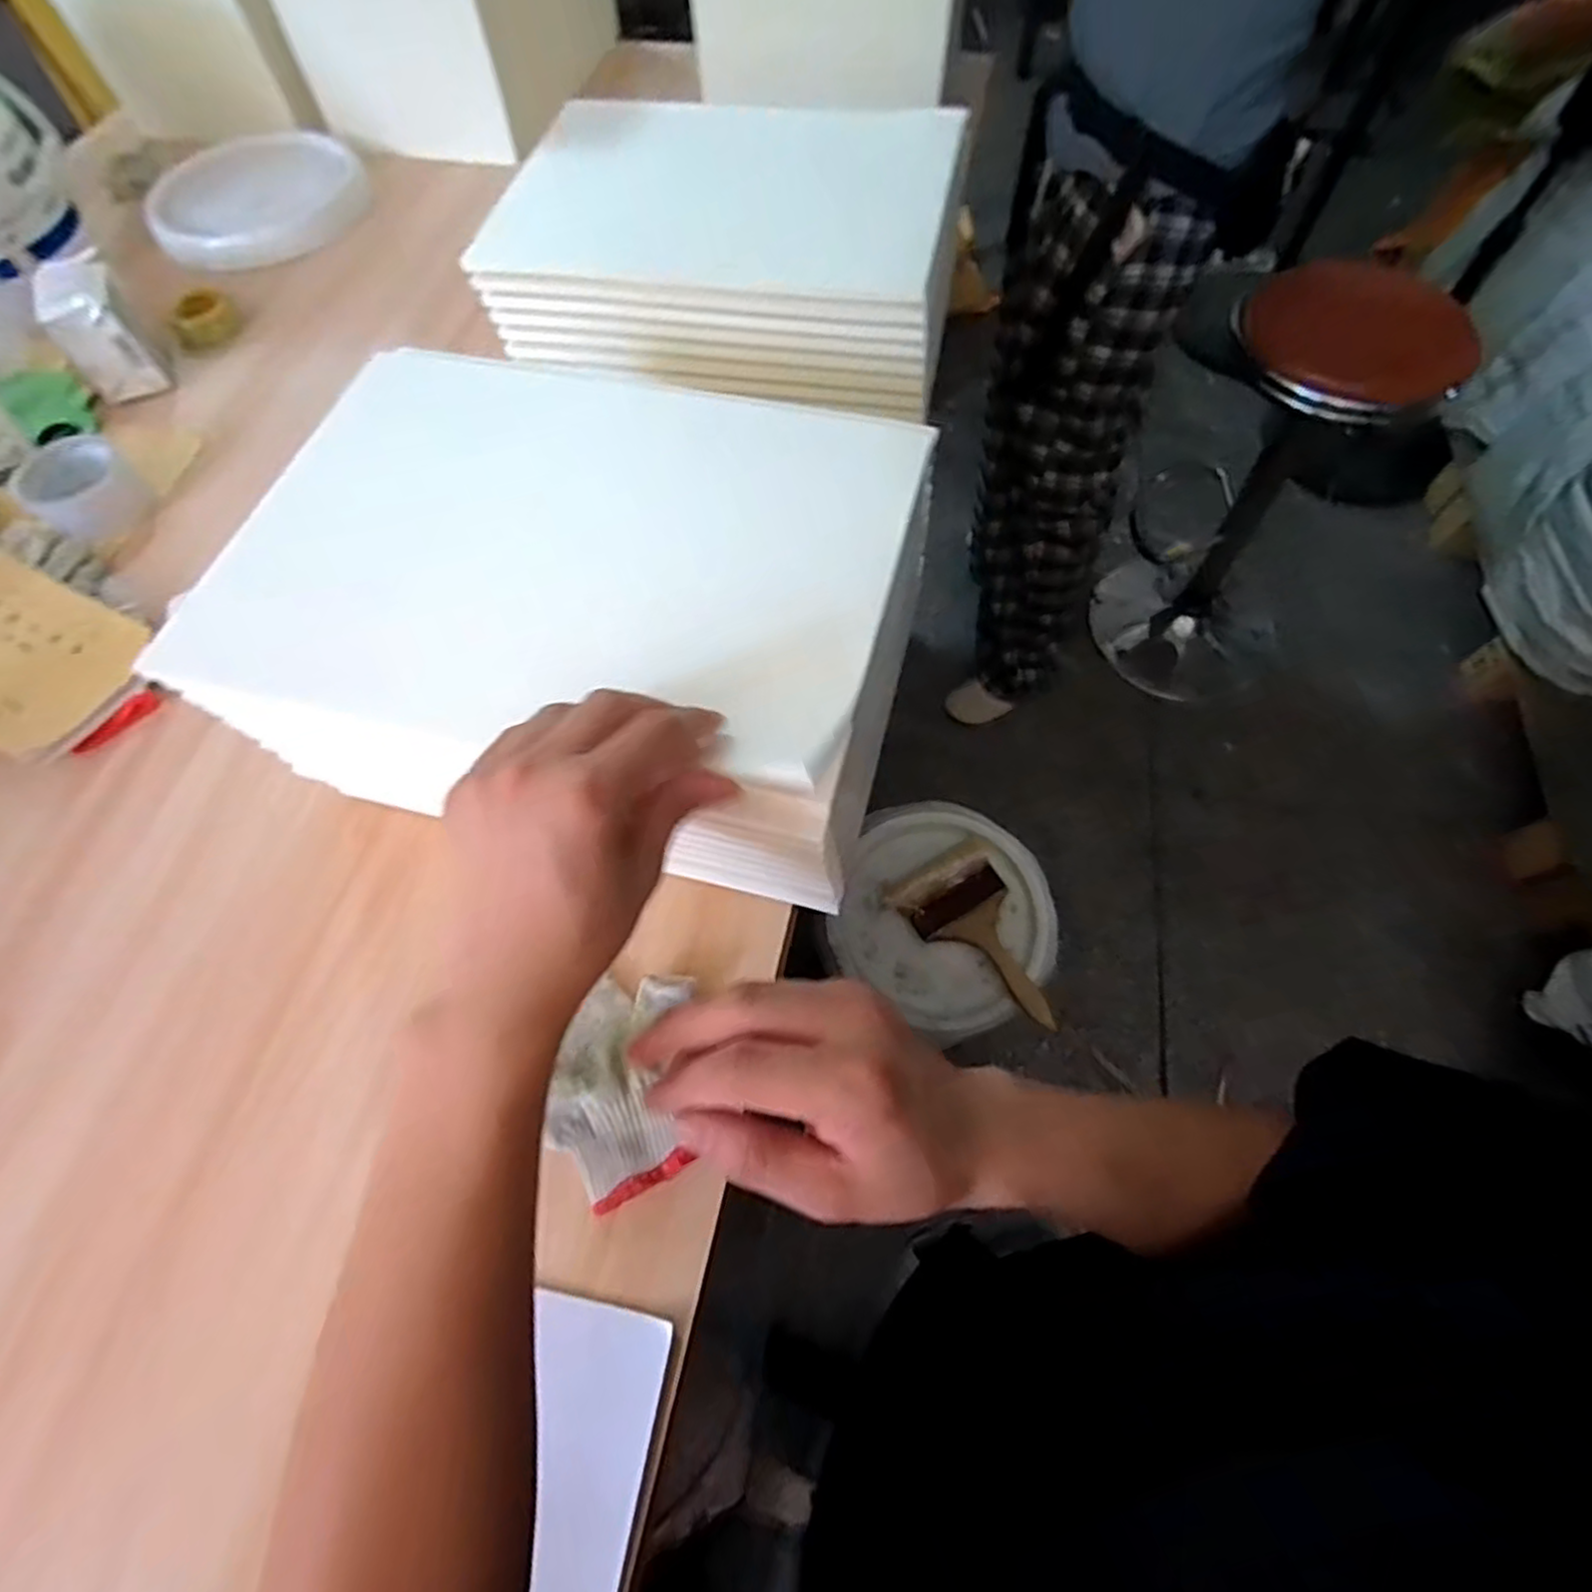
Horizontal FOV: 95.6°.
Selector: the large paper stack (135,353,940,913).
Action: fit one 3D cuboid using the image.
[{"bbox_3d":[-0.125,-0.106,0.499,0.383,0.223,0.249,10,65,6],"label":"large paper stack"}]

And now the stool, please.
[{"bbox_3d":[0.825,-0.511,1.282,0.380,0.574,0.443,33,70,17],"label":"stool"}]

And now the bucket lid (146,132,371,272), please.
[{"bbox_3d":[-0.646,-0.719,0.869,0.242,0.036,0.242,-1,64,2],"label":"bucket lid"}]

